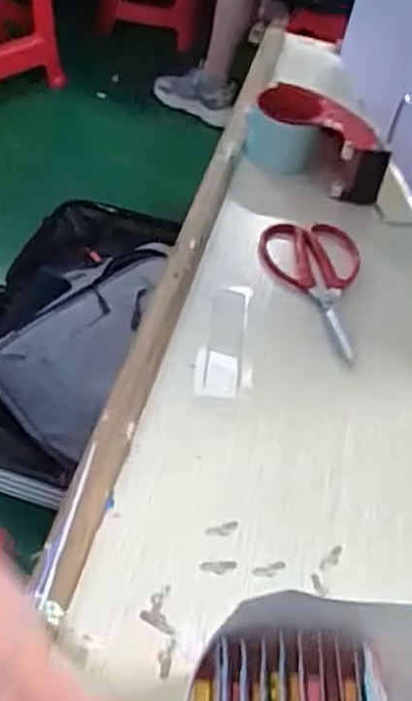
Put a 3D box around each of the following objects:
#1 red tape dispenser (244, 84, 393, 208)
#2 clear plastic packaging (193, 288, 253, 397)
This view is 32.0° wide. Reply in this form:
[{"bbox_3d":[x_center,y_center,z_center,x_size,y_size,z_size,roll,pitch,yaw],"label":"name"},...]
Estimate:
[{"bbox_3d":[0.128,-0.232,0.804,0.166,0.075,0.078,24,47,15],"label":"red tape dispenser"},{"bbox_3d":[0.015,-0.012,0.624,0.037,0.012,0.126,12,45,1],"label":"clear plastic packaging"}]

